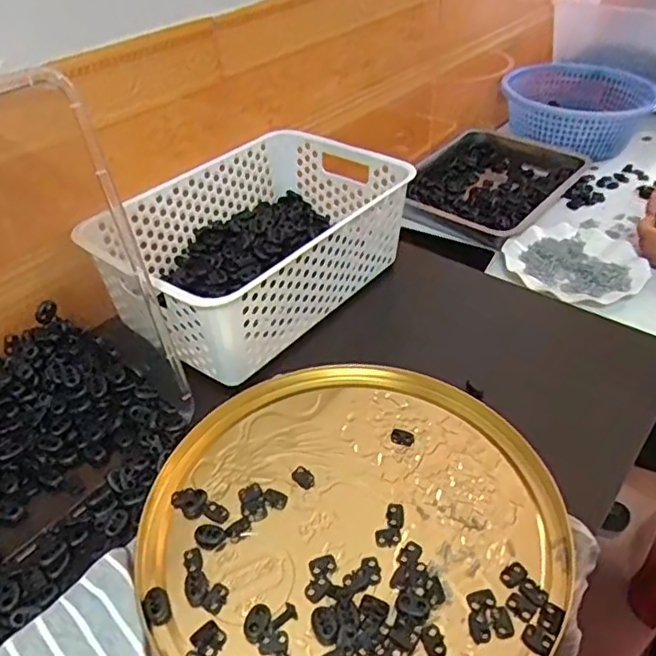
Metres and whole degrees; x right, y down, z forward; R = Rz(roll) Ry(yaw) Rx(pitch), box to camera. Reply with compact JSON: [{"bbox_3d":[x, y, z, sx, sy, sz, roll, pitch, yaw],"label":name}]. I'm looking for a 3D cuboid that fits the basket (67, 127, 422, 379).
[{"bbox_3d":[-0.076,-0.089,0.633,0.202,0.100,0.311,27,48,30],"label":"basket"}]

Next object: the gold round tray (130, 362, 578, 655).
[{"bbox_3d":[0.013,0.130,0.449,0.292,0.010,0.274,-1,40,1],"label":"gold round tray"}]

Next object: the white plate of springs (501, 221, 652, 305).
[{"bbox_3d":[0.355,-0.099,0.851,0.175,0.019,0.177,-1,40,1],"label":"white plate of springs"}]

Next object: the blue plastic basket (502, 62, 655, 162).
[{"bbox_3d":[0.470,-0.421,1.147,0.272,0.089,0.292,14,43,18],"label":"blue plastic basket"}]

